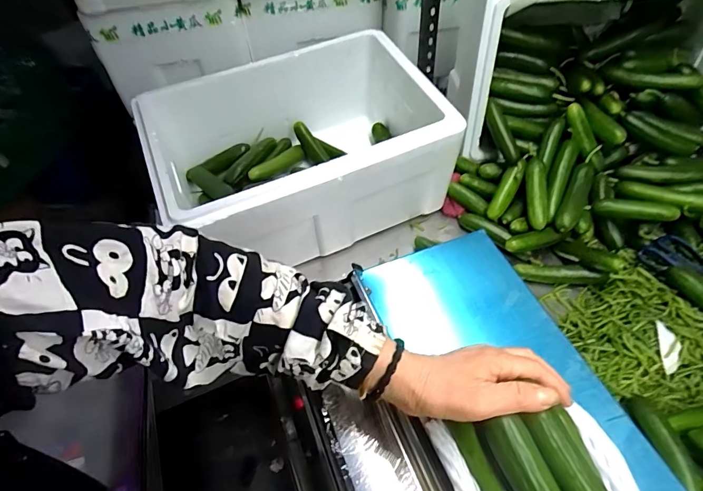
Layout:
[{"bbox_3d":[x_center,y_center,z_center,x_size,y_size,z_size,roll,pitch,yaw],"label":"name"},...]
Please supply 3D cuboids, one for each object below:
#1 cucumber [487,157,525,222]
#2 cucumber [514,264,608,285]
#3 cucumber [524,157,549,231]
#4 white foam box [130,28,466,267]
[{"bbox_3d":[0.261,-0.095,0.692,0.031,0.027,0.108,28,90,18],"label":"cucumber"},{"bbox_3d":[0.327,0.045,0.649,0.132,0.024,0.023,6,55,4],"label":"cucumber"},{"bbox_3d":[0.299,-0.087,0.665,0.030,0.025,0.120,1,81,0],"label":"cucumber"},{"bbox_3d":[-0.071,-0.152,0.690,0.481,0.196,0.311,-16,57,-11],"label":"white foam box"}]

